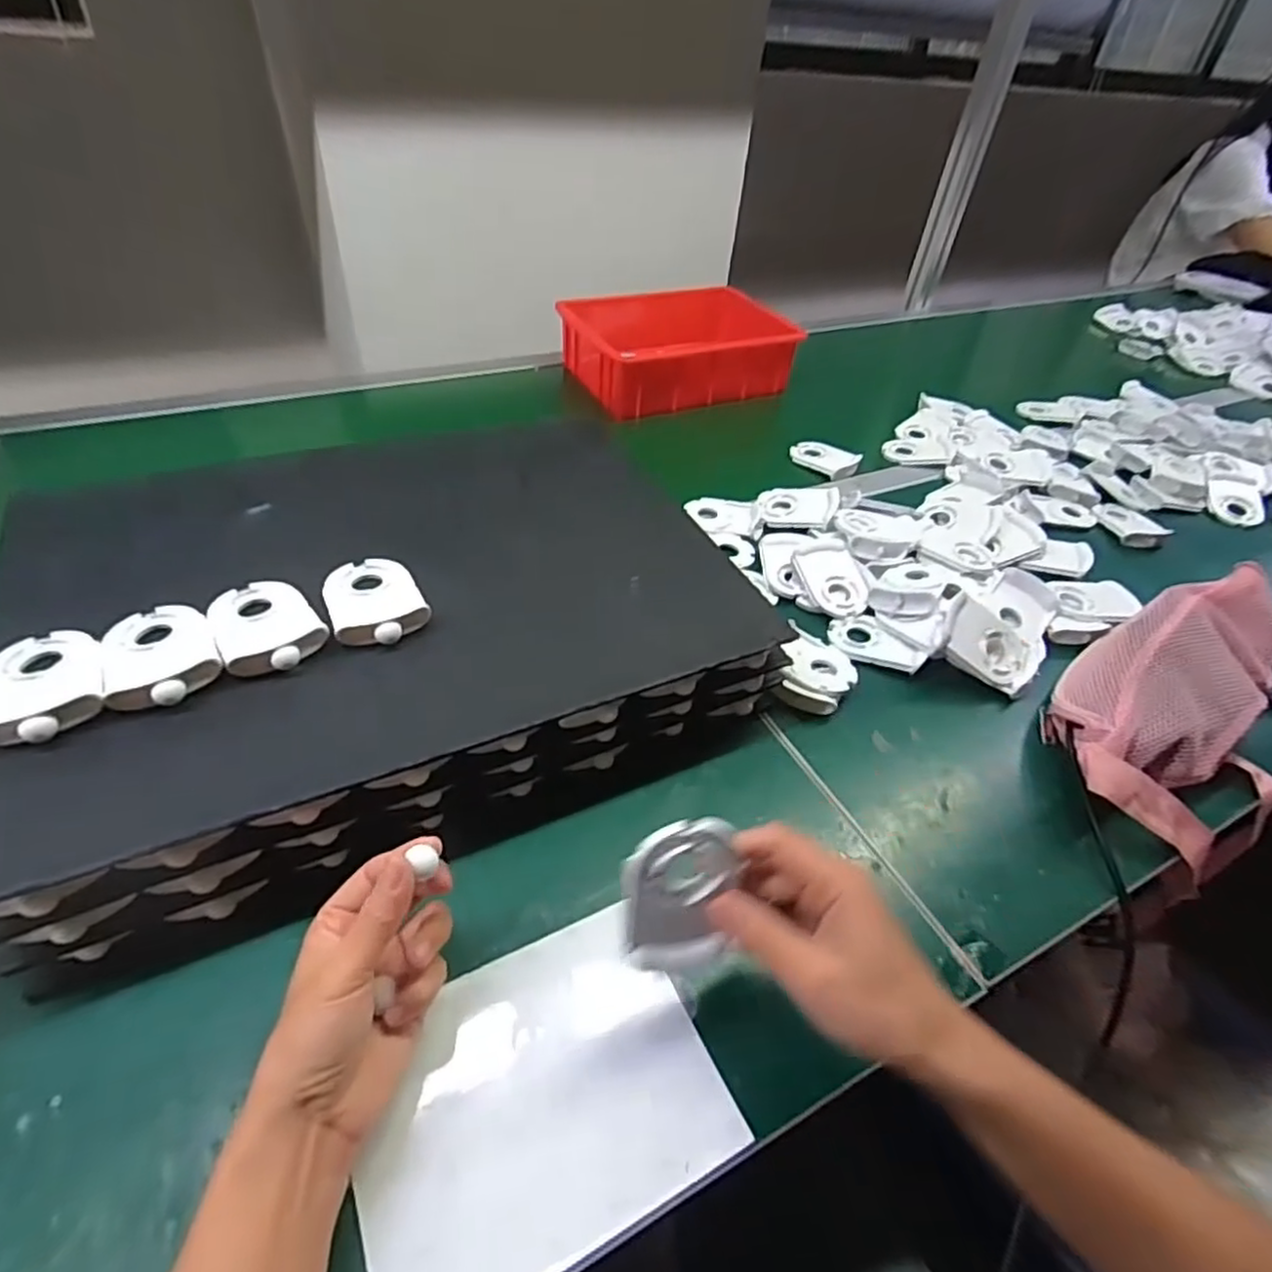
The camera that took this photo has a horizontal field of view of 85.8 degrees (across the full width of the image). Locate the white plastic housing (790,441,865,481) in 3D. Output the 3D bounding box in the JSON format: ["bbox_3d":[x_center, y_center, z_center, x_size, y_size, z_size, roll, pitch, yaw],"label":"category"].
[{"bbox_3d":[0.233,-0.223,0.853,0.060,0.015,0.083,-31,55,-33],"label":"white plastic housing"}]

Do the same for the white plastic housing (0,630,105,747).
[{"bbox_3d":[-0.337,0.028,0.390,0.059,0.020,0.087,-20,49,-25],"label":"white plastic housing"}]

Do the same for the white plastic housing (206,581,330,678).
[{"bbox_3d":[-0.238,-0.009,0.440,0.058,0.013,0.089,-24,51,-28],"label":"white plastic housing"}]

